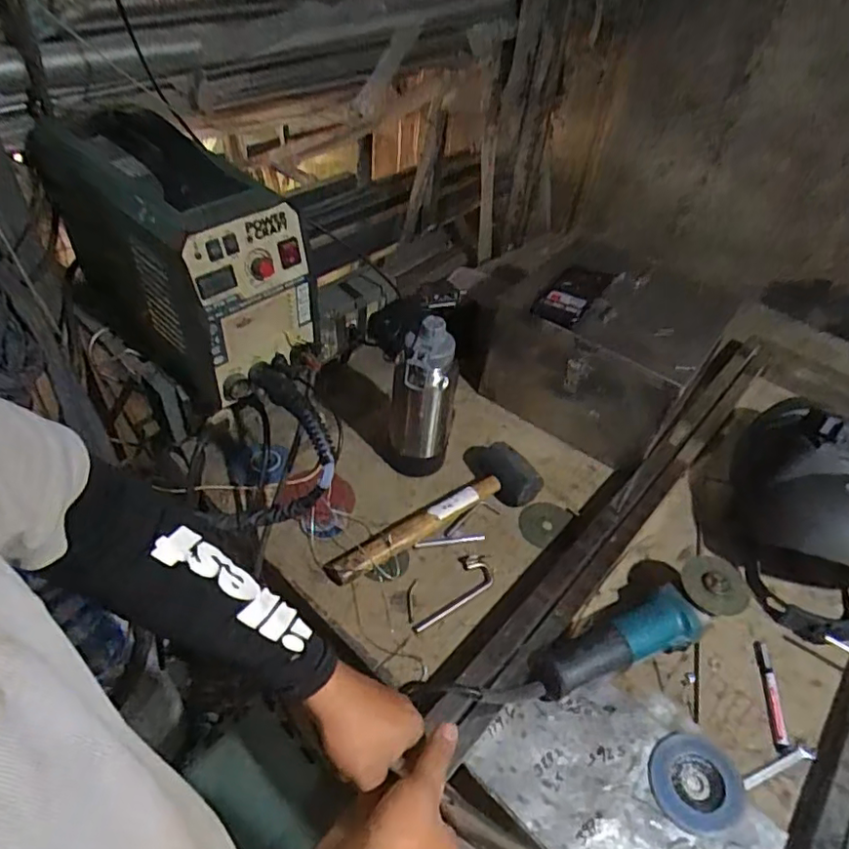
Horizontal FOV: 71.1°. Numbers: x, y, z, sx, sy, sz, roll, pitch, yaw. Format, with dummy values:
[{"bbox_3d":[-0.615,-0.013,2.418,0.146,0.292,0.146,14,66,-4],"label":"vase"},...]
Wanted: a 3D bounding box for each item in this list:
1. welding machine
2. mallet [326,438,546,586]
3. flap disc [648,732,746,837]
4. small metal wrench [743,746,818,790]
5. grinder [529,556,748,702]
[{"bbox_3d":[-0.319,-0.228,0.765,0.356,0.278,0.169,37,51,27],"label":"welding machine"},{"bbox_3d":[0.005,0.114,0.857,0.337,0.062,0.116,-21,51,-26],"label":"mallet"},{"bbox_3d":[0.303,0.396,0.657,0.103,0.018,0.094,4,44,-4],"label":"flap disc"},{"bbox_3d":[0.404,0.391,0.678,0.103,0.007,0.015,-11,47,-18],"label":"small metal wrench"},{"bbox_3d":[0.270,0.256,0.732,0.297,0.095,0.079,-19,50,-24],"label":"grinder"}]

